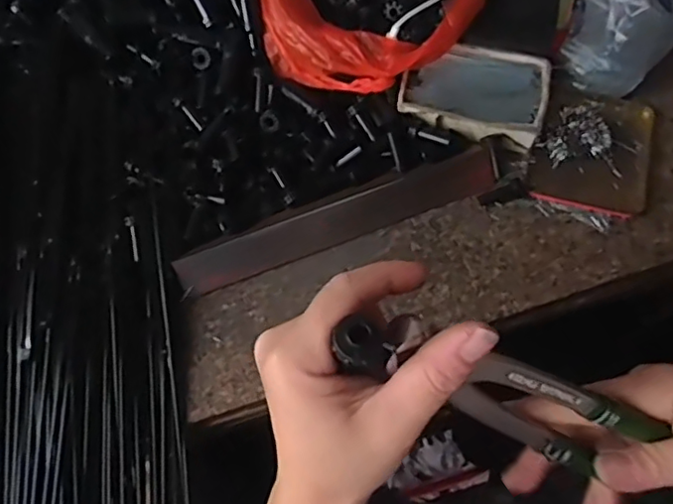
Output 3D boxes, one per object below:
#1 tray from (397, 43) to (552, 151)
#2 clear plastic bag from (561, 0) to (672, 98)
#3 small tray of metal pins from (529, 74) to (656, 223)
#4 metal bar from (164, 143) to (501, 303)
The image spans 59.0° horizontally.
[{"bbox_3d":[0.125,-0.148,0.544,0.124,0.022,0.088,11,68,8],"label":"tray"},{"bbox_3d":[0.267,-0.210,0.545,0.096,0.078,0.118,38,74,17],"label":"clear plastic bag"},{"bbox_3d":[0.232,-0.096,0.531,0.096,0.016,0.126,14,68,9],"label":"small tray of metal pins"},{"bbox_3d":[0.005,-0.028,0.515,0.285,0.029,0.034,-21,68,-6],"label":"metal bar"}]

